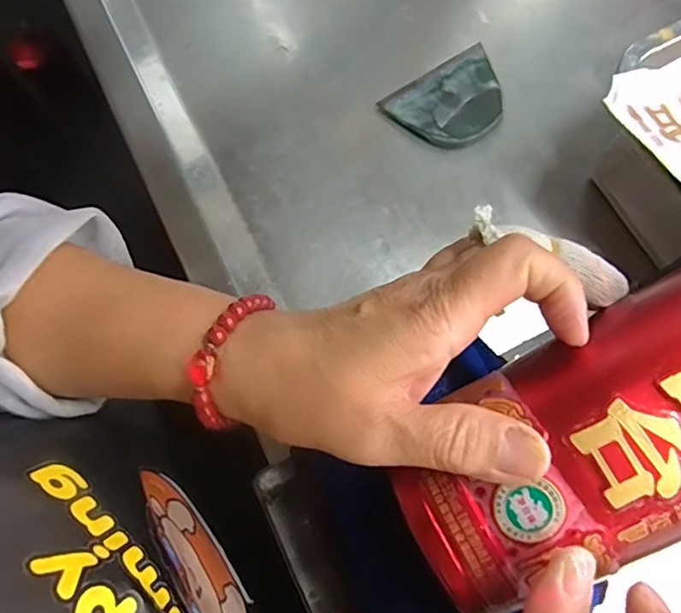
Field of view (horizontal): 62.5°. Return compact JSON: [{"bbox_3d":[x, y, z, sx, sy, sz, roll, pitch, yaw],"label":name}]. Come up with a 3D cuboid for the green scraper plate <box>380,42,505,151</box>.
[{"bbox_3d":[0.076,-0.136,0.372,0.080,0.008,0.060,-33,75,-8],"label":"green scraper plate"}]

